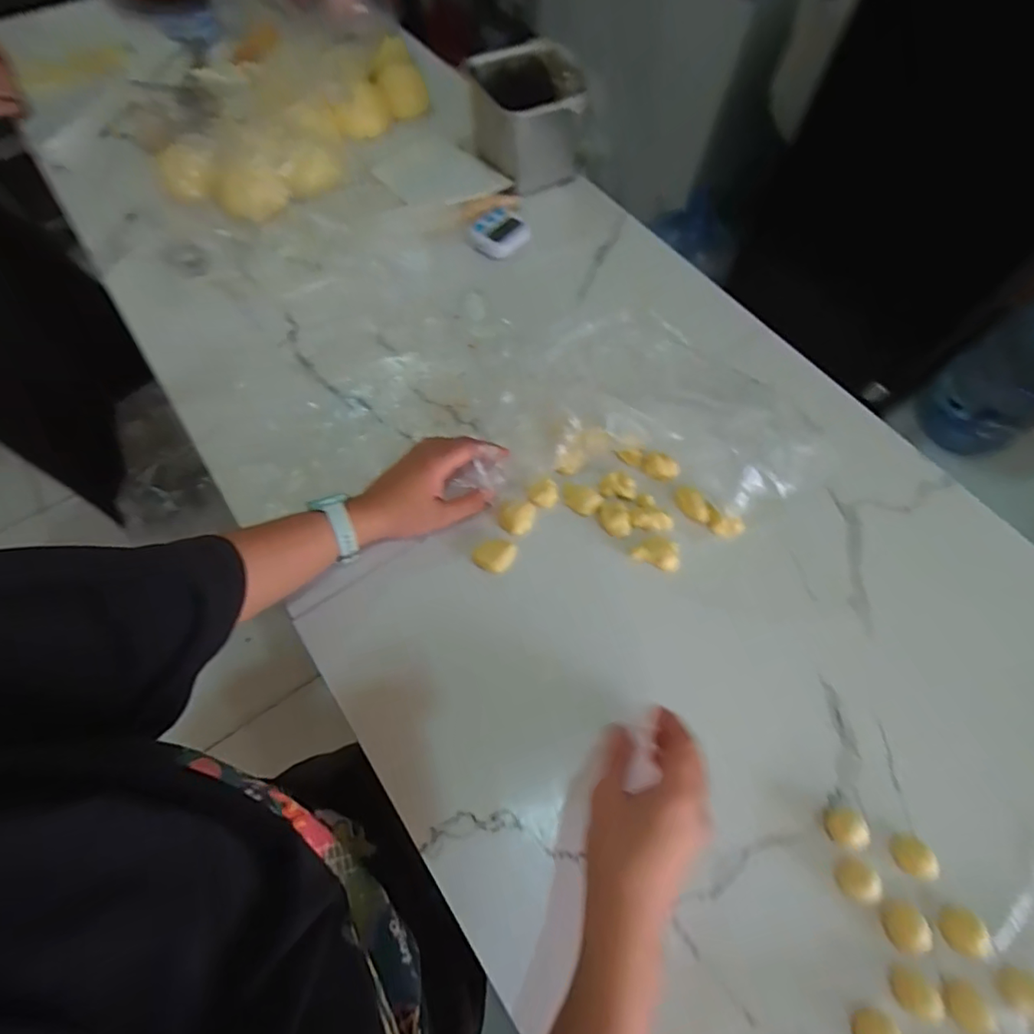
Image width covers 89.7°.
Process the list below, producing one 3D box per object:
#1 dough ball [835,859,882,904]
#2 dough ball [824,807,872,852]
[{"bbox_3d":[0.242,0.258,0.369,0.022,0.016,0.026,15,65,7],"label":"dough ball"},{"bbox_3d":[0.242,0.230,0.386,0.025,0.020,0.025,0,64,0],"label":"dough ball"}]

